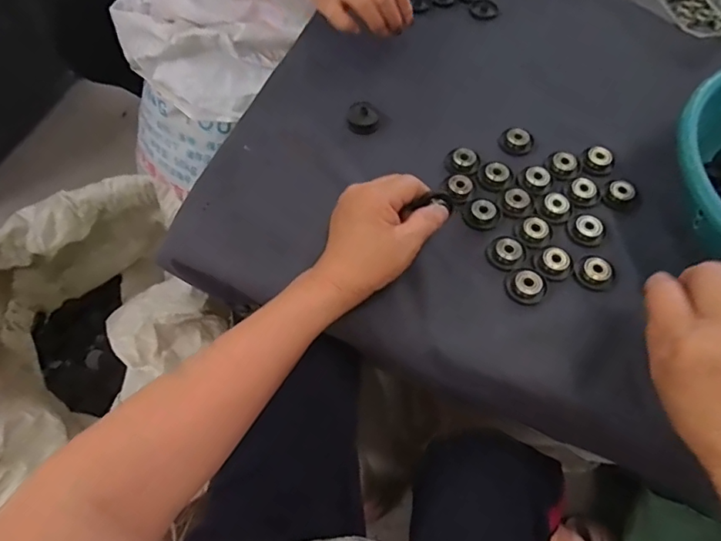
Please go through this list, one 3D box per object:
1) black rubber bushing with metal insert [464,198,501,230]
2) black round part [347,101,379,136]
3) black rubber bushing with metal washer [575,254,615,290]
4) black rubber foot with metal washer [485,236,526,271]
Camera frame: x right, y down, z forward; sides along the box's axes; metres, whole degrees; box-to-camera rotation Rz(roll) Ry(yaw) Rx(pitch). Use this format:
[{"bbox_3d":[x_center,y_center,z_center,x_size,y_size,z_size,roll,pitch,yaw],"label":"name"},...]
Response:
[{"bbox_3d":[0.107,-0.049,0.464,0.028,0.010,0.026,0,59,0],"label":"black rubber bushing with metal insert"},{"bbox_3d":[0.002,-0.155,0.535,0.035,0.014,0.031,30,63,17],"label":"black round part"},{"bbox_3d":[0.194,0.000,0.432,0.031,0.015,0.025,-2,59,-1],"label":"black rubber bushing with metal washer"},{"bbox_3d":[0.122,-0.015,0.443,0.027,0.010,0.030,-21,61,-12],"label":"black rubber foot with metal washer"}]

